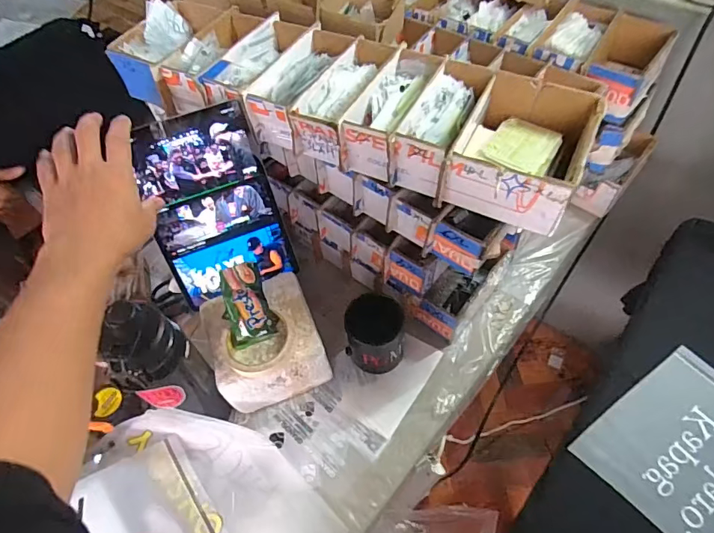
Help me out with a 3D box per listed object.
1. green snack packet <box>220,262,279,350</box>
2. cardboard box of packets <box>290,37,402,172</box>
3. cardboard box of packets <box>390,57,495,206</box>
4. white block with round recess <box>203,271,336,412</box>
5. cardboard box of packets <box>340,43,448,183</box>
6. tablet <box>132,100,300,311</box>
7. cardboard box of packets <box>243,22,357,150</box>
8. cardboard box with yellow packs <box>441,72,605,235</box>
[{"bbox_3d":[-0.140,0.048,0.572,0.061,0.104,0.014,-20,18,-10],"label":"green snack packet"},{"bbox_3d":[-0.008,-0.212,0.578,0.070,0.073,0.177,22,59,19],"label":"cardboard box of packets"},{"bbox_3d":[0.100,-0.164,0.542,0.067,0.070,0.169,20,59,18],"label":"cardboard box of packets"},{"bbox_3d":[-0.125,0.104,0.640,0.142,0.128,0.136,-19,56,-9],"label":"white block with round recess"},{"bbox_3d":[0.045,-0.190,0.560,0.068,0.069,0.172,20,59,18],"label":"cardboard box of packets"},{"bbox_3d":[-0.186,-0.076,0.598,0.156,0.235,0.012,-20,28,-10],"label":"tablet"},{"bbox_3d":[-0.067,-0.236,0.600,0.071,0.070,0.177,21,59,18],"label":"cardboard box of packets"},{"bbox_3d":[0.187,-0.135,0.522,0.130,0.073,0.171,22,59,19],"label":"cardboard box with yellow packs"}]

